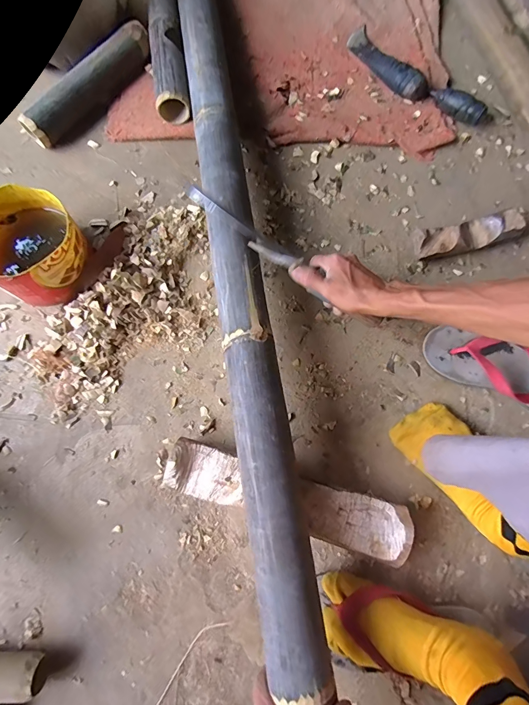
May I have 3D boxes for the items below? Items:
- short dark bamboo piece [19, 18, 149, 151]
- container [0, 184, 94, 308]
[{"bbox_3d":[-0.303,-0.465,0.631,0.050,0.062,0.274,41,80,9],"label":"short dark bamboo piece"},{"bbox_3d":[-0.348,-0.155,0.540,0.153,0.090,0.146,42,80,9],"label":"container"}]

